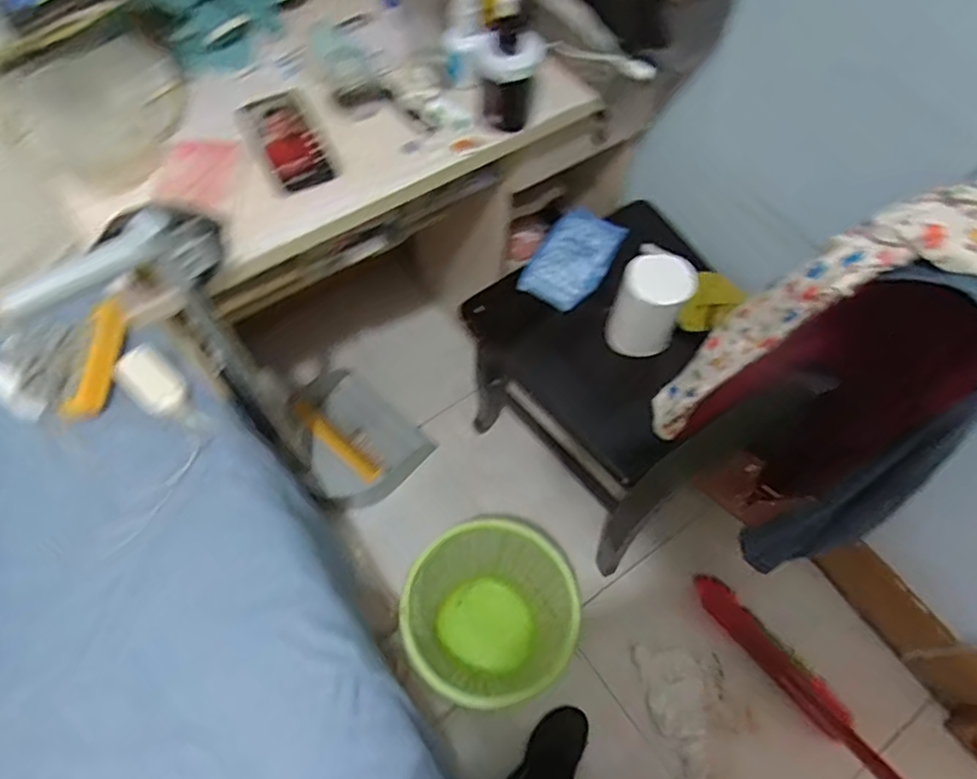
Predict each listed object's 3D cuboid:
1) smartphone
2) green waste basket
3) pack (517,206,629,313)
[{"bbox_3d":[-0.234,-0.291,0.766,0.078,0.015,0.151,-26,67,-14],"label":"smartphone"},{"bbox_3d":[-0.001,0.396,1.118,0.260,0.329,0.260,1,64,-1],"label":"green waste basket"},{"bbox_3d":[0.146,-0.230,1.088,0.117,0.041,0.219,26,66,11],"label":"pack"}]

